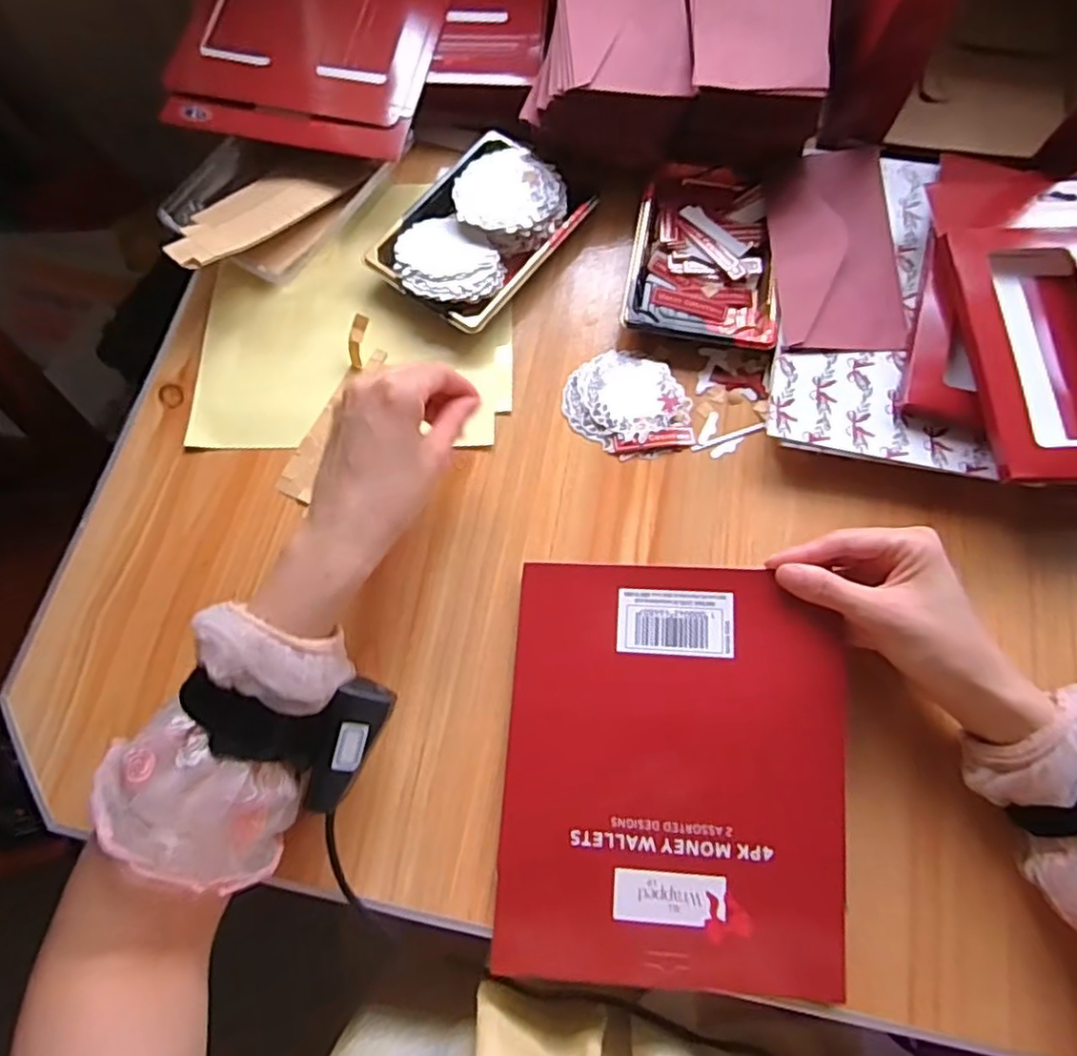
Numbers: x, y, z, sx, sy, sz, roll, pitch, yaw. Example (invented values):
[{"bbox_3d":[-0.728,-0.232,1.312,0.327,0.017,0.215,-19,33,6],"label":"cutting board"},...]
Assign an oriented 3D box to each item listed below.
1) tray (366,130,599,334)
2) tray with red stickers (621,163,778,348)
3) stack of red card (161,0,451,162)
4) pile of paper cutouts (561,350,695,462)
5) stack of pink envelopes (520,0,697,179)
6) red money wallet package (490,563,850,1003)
[{"bbox_3d":[-0.045,-0.237,0.513,0.111,0.027,0.164,35,76,12],"label":"tray"},{"bbox_3d":[0.131,-0.218,0.516,0.111,0.019,0.163,10,72,4],"label":"tray with red stickers"},{"bbox_3d":[-0.182,-0.433,0.555,0.198,0.024,0.260,8,72,4],"label":"stack of red card"},{"bbox_3d":[0.065,-0.093,0.486,0.089,0.005,0.087,0,72,1],"label":"pile of paper cutouts"},{"bbox_3d":[0.054,-0.389,0.523,0.123,0.058,0.215,0,72,1],"label":"stack of pink envelopes"},{"bbox_3d":[0.079,0.138,0.387,0.192,0.011,0.231,2,75,6],"label":"red money wallet package"}]

